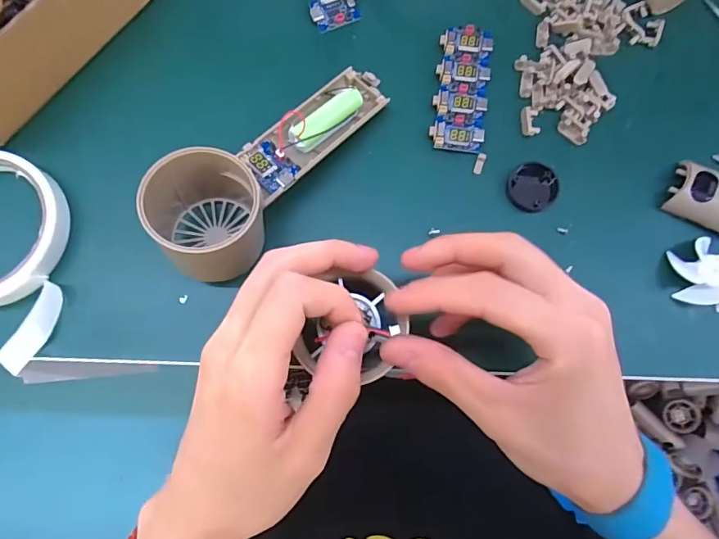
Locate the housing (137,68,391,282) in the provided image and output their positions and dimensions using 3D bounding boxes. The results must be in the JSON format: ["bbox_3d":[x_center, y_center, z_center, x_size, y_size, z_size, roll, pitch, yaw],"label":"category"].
[{"bbox_3d":[-0.048,-0.065,0.261,0.167,0.057,0.055,-42,81,-8],"label":"housing"}]

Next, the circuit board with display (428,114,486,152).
[{"bbox_3d":[0.061,-0.087,0.285,0.033,0.012,0.024,6,78,1],"label":"circuit board with display"}]

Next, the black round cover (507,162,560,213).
[{"bbox_3d":[0.106,-0.051,0.283,0.030,0.005,0.030,0,78,0],"label":"black round cover"}]

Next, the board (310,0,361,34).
[{"bbox_3d":[-0.017,-0.174,0.303,0.030,0.013,0.021,-21,79,-5],"label":"board"}]

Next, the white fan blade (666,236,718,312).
[{"bbox_3d":[0.200,0.002,0.264,0.033,0.018,0.041,-2,78,0],"label":"white fan blade"}]

